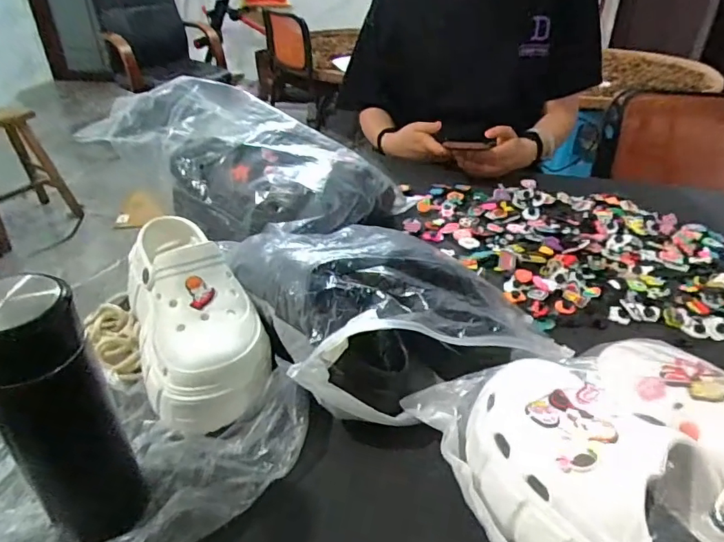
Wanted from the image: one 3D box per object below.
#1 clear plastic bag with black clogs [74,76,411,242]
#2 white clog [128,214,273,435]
[{"bbox_3d":[-0.154,-0.155,0.708,0.342,0.141,0.247,20,40,25],"label":"clear plastic bag with black clogs"},{"bbox_3d":[-0.157,0.031,0.473,0.106,0.113,0.219,-18,39,-24],"label":"white clog"}]

